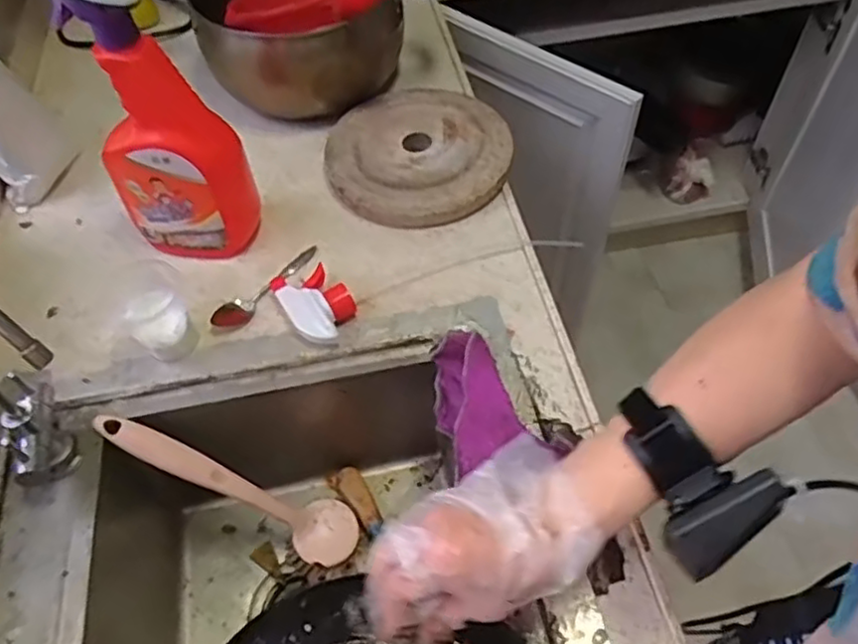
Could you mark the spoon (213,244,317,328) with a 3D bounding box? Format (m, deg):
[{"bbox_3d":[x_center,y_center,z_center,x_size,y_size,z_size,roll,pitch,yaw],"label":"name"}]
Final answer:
[{"bbox_3d":[-0.159,-0.038,0.663,0.026,0.021,0.130,29,59,22],"label":"spoon"}]

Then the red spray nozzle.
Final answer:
[{"bbox_3d":[-0.106,-0.018,0.640,0.056,0.030,0.092,-32,58,-20],"label":"red spray nozzle"}]

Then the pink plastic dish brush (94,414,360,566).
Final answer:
[{"bbox_3d":[-0.180,0.153,0.634,0.264,0.027,0.058,35,51,-23],"label":"pink plastic dish brush"}]

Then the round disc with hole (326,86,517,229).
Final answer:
[{"bbox_3d":[-0.012,-0.193,0.770,0.203,0.032,0.214,-1,53,2],"label":"round disc with hole"}]

